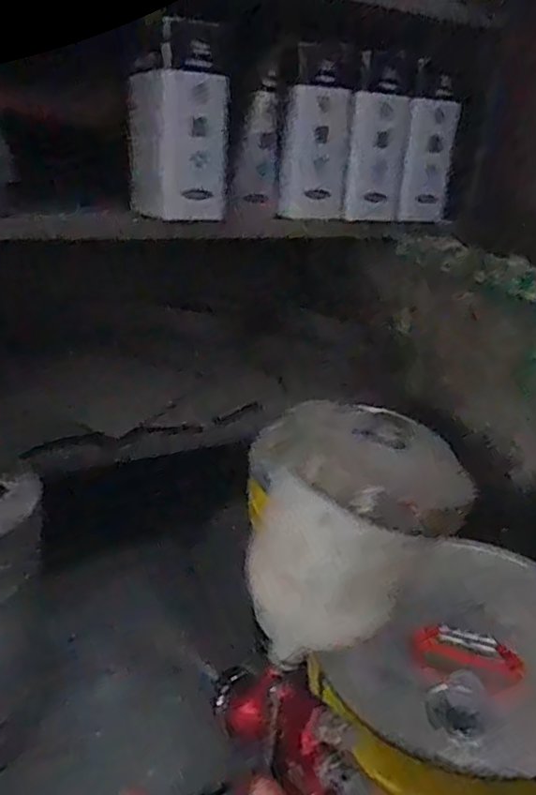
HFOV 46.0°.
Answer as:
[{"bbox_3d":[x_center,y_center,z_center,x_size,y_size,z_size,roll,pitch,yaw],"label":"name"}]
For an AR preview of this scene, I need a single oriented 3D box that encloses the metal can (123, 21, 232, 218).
[{"bbox_3d":[-0.135,-0.401,0.939,0.105,0.248,0.137,-18,31,-37],"label":"metal can"}]

